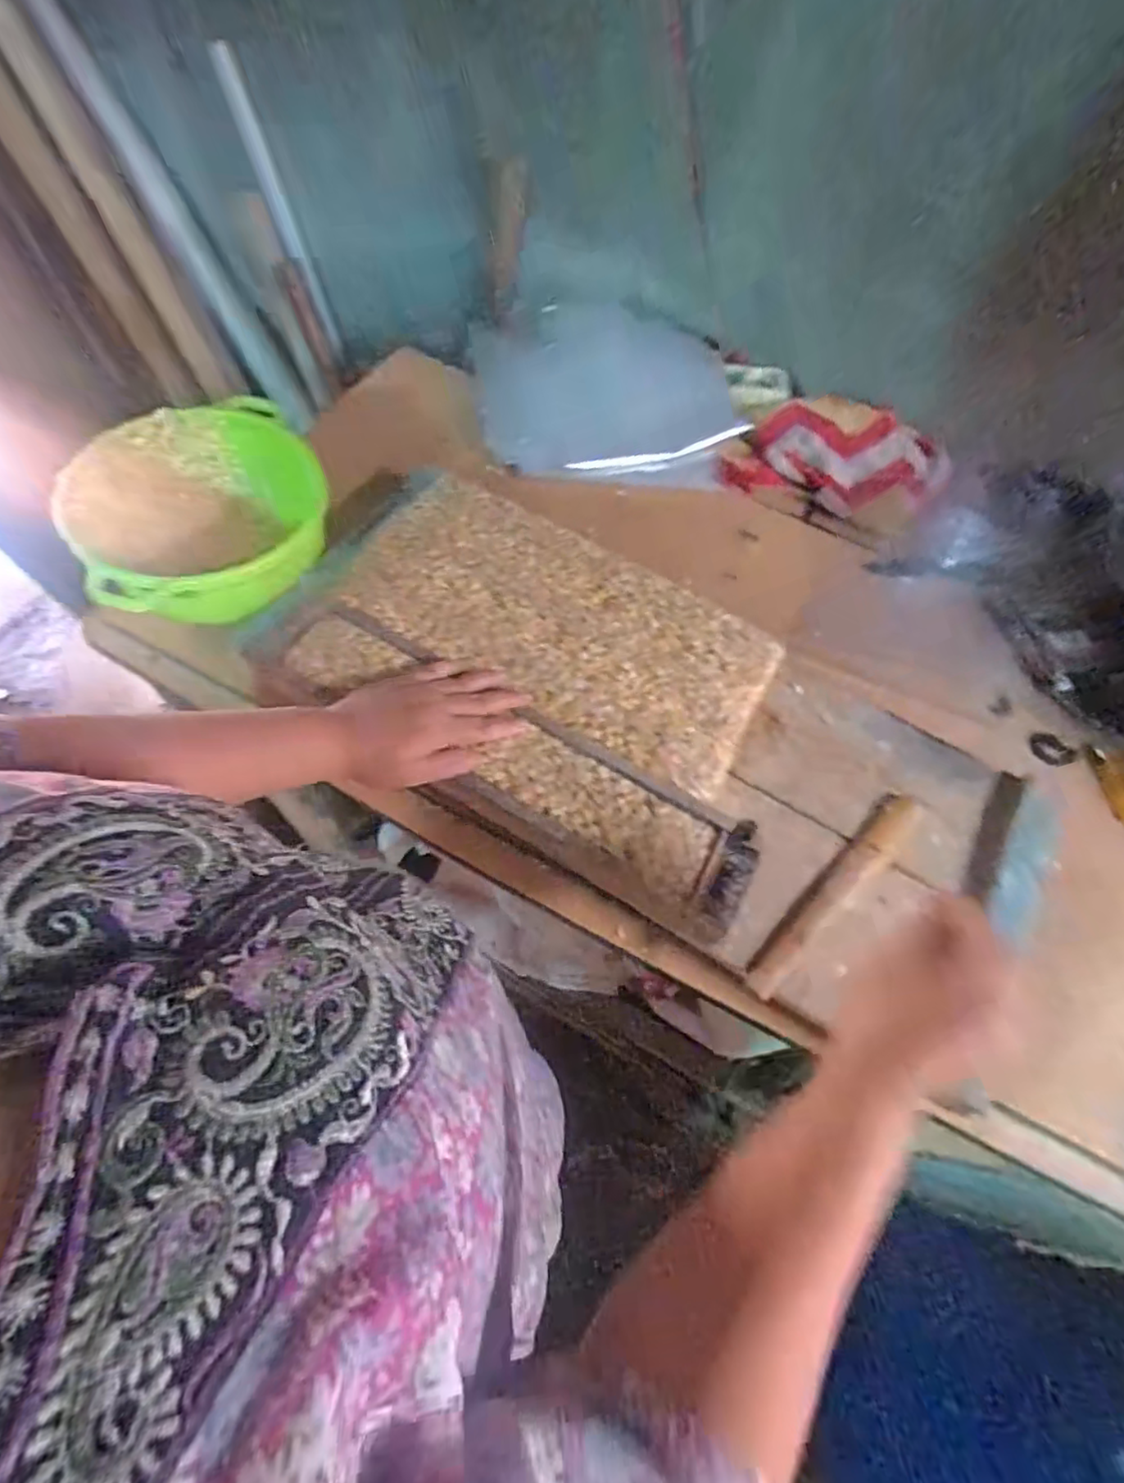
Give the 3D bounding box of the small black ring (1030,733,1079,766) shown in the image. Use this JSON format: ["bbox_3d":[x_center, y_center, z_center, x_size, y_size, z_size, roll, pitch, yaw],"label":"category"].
[{"bbox_3d":[0.476,0.008,0.610,0.039,0.006,0.038,0,62,-1],"label":"small black ring"}]

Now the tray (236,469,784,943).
[{"bbox_3d":[-0.019,-0.069,0.534,0.436,0.044,0.276,28,65,13],"label":"tray"}]

